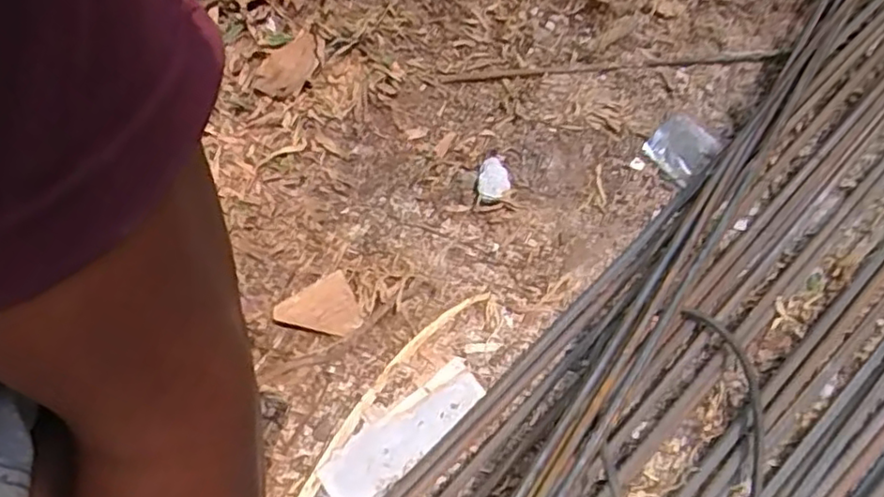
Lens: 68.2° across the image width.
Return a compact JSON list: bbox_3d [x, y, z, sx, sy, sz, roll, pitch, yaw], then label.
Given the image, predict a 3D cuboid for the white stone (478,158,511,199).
[{"bbox_3d":[0.052,-0.070,0.652,0.031,0.011,0.049,6,61,2],"label":"white stone"}]

